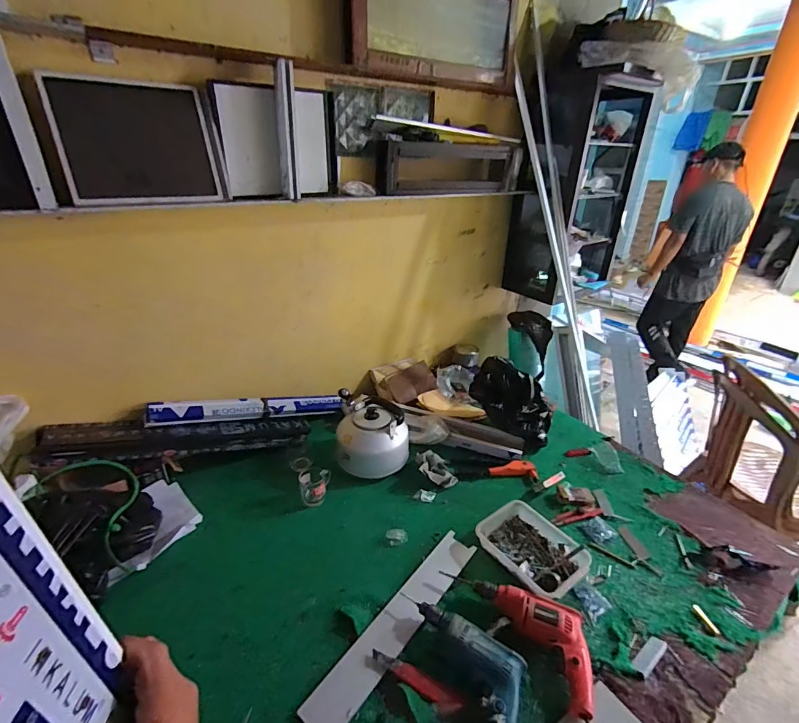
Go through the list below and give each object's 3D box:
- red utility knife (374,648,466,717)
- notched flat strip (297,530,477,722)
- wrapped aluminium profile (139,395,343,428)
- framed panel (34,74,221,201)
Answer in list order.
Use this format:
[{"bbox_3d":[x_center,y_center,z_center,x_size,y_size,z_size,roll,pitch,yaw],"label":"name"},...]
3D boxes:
[{"bbox_3d":[0.028,0.558,0.706,0.172,0.011,0.038,15,30,27],"label":"red utility knife"},{"bbox_3d":[0.004,0.512,0.812,0.077,0.015,0.460,20,32,34],"label":"notched flat strip"},{"bbox_3d":[-0.436,0.141,1.227,0.568,0.049,0.064,1,21,-39],"label":"wrapped aluminium profile"},{"bbox_3d":[-0.539,-0.454,0.842,0.276,0.228,0.023,-18,15,-32],"label":"framed panel"}]

